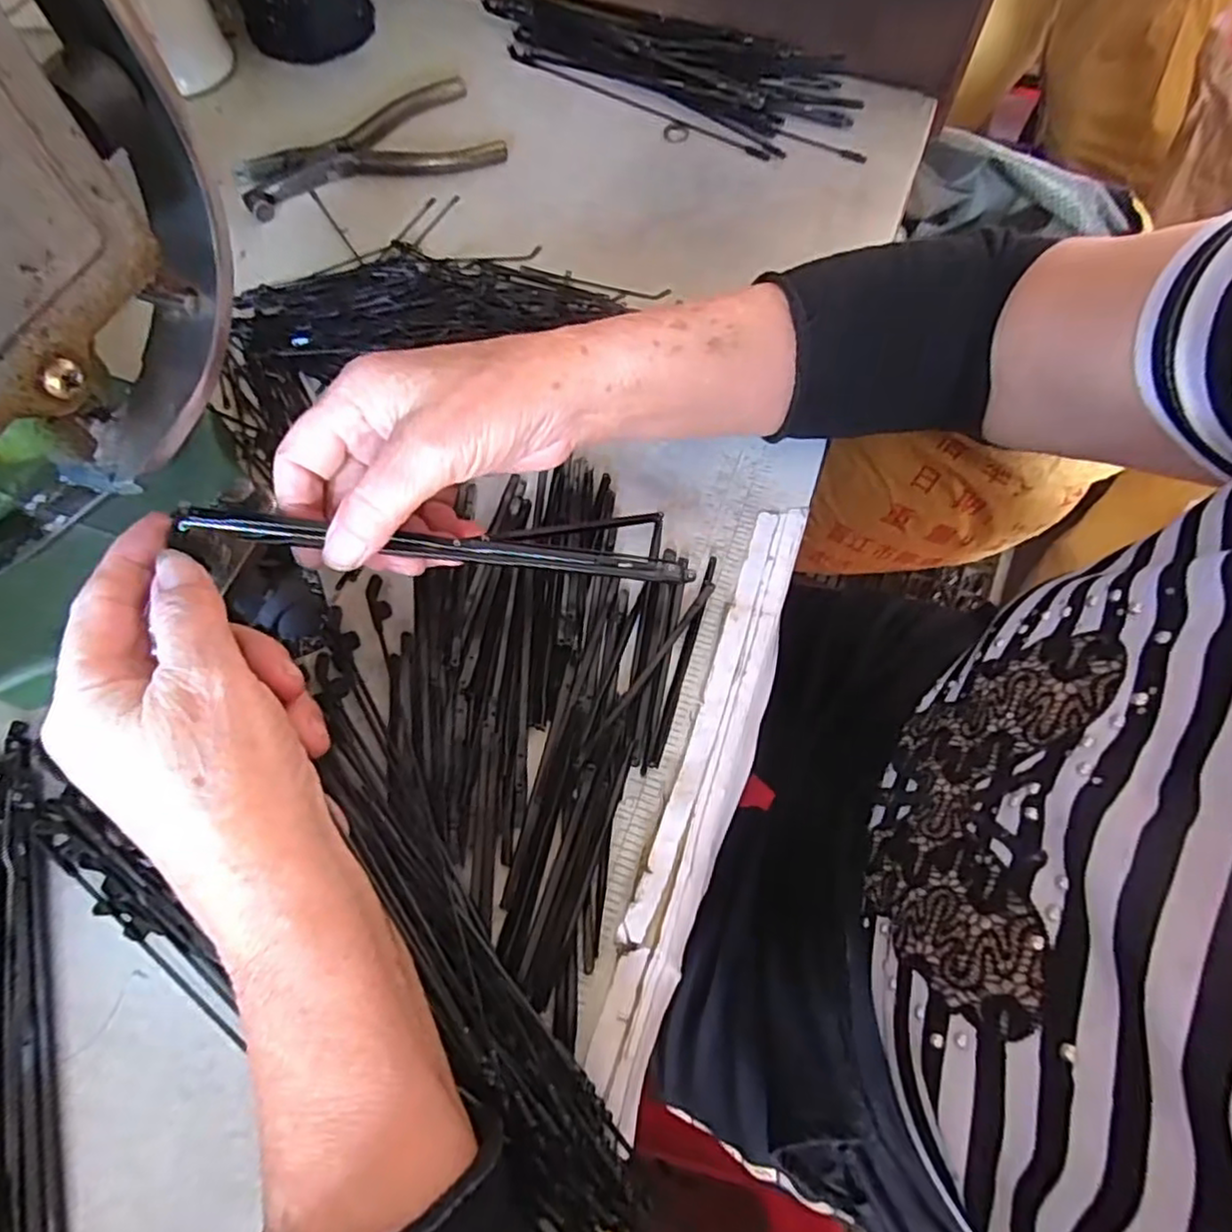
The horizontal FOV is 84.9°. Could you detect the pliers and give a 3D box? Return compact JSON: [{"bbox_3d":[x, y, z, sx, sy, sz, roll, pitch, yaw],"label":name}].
[{"bbox_3d":[-0.156,-0.294,0.419,0.153,0.009,0.087,-18,68,-9],"label":"pliers"}]

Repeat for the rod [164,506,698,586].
[{"bbox_3d":[-0.060,-0.026,0.257,0.186,0.005,0.011,5,66,-13],"label":"rod"}]

